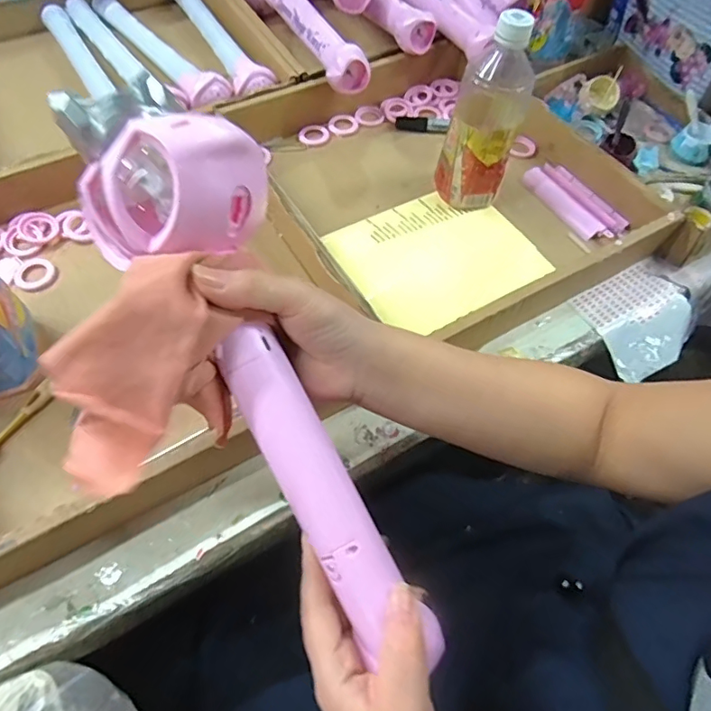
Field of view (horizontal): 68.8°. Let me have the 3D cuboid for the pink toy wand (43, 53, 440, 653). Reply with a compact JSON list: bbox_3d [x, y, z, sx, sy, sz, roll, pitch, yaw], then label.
[{"bbox_3d":[-0.047,0.002,0.279,0.085,0.050,0.338,-30,96,-19],"label":"pink toy wand"}]

